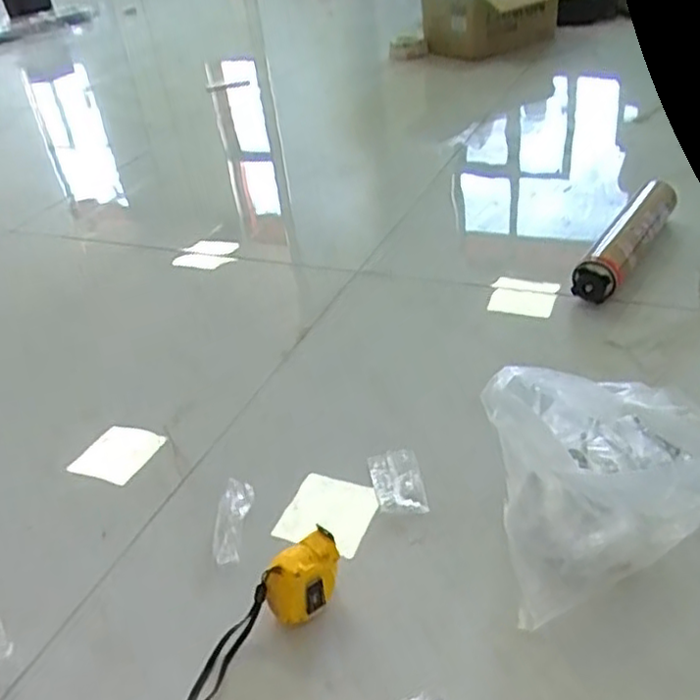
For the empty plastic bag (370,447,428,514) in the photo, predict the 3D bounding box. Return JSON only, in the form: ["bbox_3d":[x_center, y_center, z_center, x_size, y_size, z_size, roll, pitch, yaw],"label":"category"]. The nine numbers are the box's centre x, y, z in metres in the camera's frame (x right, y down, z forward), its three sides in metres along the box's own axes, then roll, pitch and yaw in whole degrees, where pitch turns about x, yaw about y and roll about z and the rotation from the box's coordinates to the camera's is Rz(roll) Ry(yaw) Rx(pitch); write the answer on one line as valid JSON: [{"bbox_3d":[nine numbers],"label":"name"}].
[{"bbox_3d":[0.049,0.137,0.725,0.052,0.009,0.089,-8,34,0],"label":"empty plastic bag"}]

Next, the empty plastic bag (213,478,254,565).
[{"bbox_3d":[-0.121,0.175,0.695,0.034,0.032,0.086,-1,34,11],"label":"empty plastic bag"}]

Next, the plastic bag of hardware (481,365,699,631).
[{"bbox_3d":[0.221,0.104,0.621,0.229,0.144,0.157,-17,35,-14],"label":"plastic bag of hardware"}]

